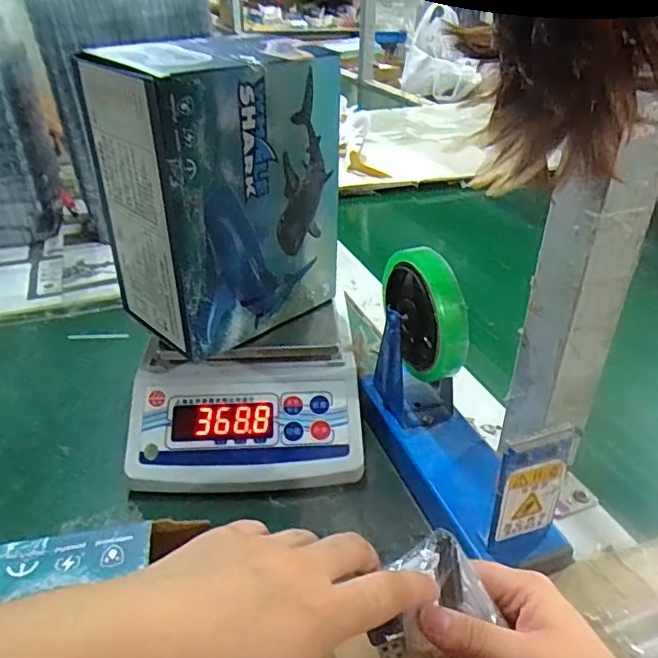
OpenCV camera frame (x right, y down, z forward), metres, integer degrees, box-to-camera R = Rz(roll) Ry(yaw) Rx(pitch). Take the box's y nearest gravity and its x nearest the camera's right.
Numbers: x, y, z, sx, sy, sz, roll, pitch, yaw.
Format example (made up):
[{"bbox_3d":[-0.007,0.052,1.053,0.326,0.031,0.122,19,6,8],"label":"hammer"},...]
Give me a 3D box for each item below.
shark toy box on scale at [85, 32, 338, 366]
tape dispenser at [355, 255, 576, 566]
[{"bbox_3d":[-0.079,-0.102,0.431,0.100,0.195,0.151,28,41,36],"label":"shark toy box on scale"},{"bbox_3d":[0.088,0.049,0.386,0.061,0.157,0.182,-12,34,-19],"label":"tape dispenser"}]

